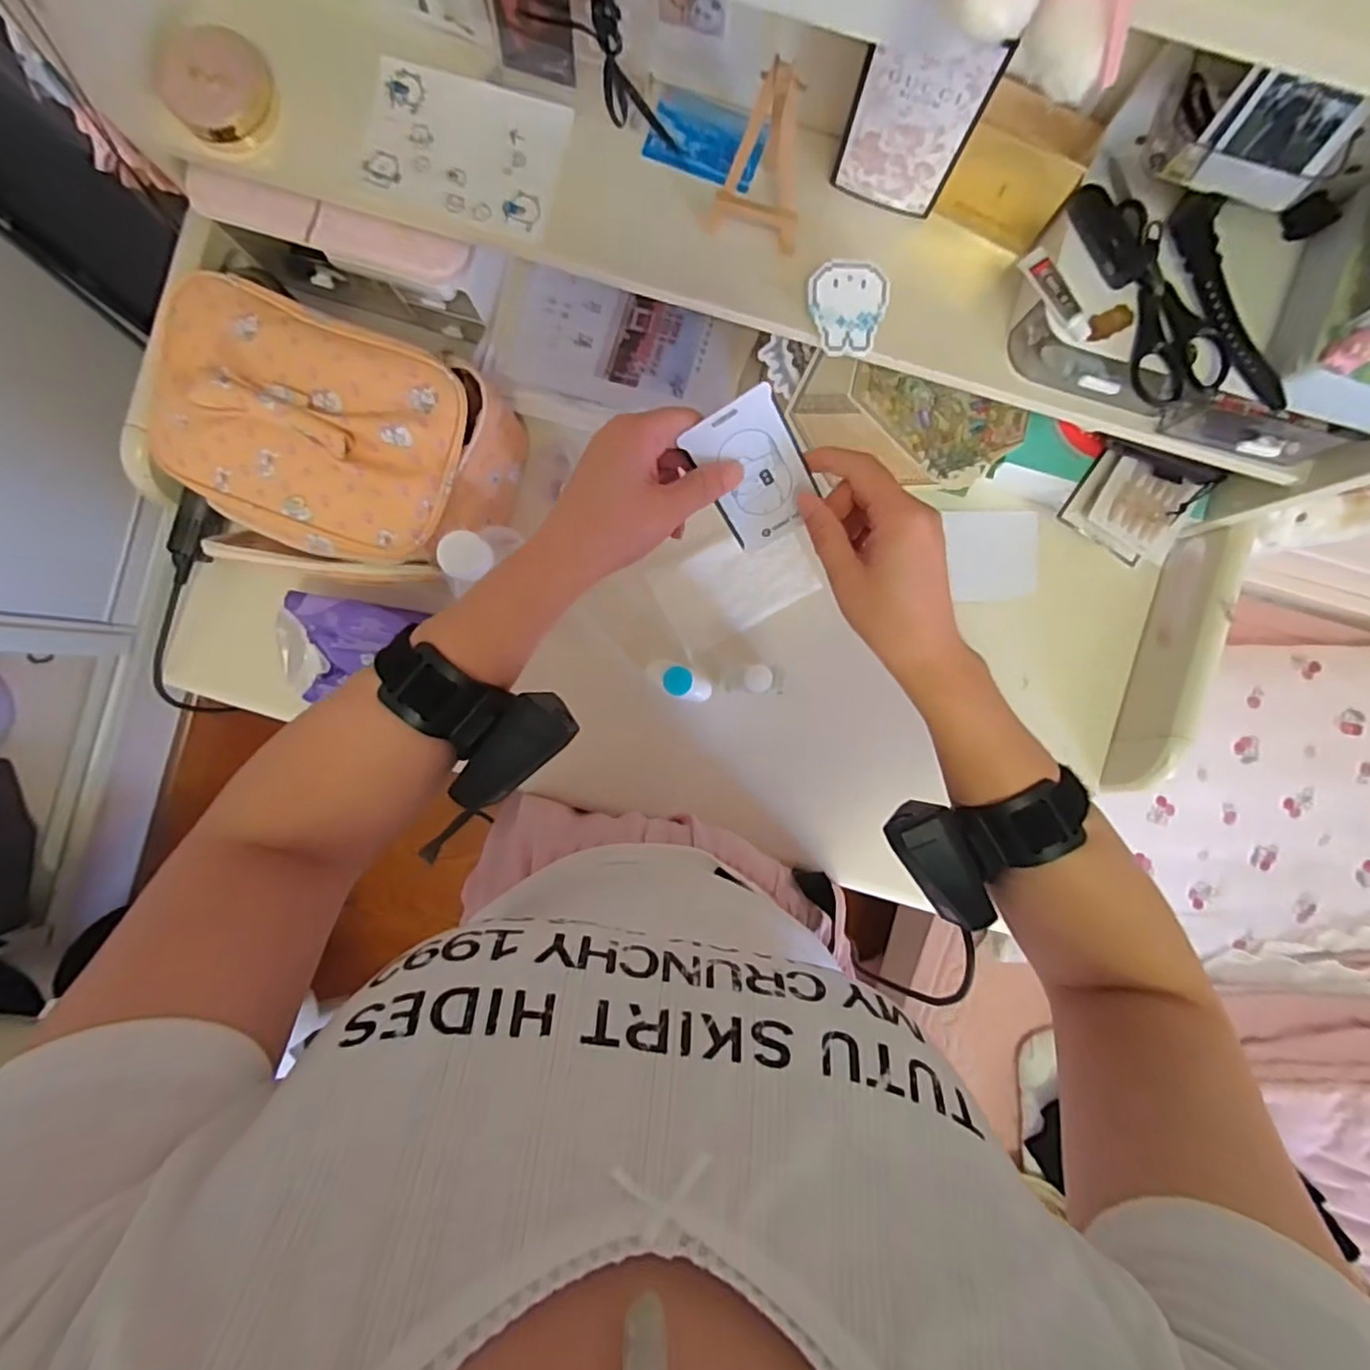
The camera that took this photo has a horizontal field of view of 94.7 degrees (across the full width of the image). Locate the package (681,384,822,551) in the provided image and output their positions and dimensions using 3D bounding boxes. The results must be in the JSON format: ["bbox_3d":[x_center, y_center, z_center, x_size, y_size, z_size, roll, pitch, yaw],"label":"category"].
[{"bbox_3d":[0.039,-0.114,0.346,0.053,0.004,0.082,-28,132,15],"label":"package"}]

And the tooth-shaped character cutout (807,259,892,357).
[{"bbox_3d":[0.122,-0.282,0.472,0.059,0.005,0.063,1,106,-7],"label":"tooth-shaped character cutout"}]

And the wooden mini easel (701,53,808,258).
[{"bbox_3d":[0.051,-0.363,0.425,0.064,0.106,0.069,5,90,0],"label":"wooden mini easel"}]

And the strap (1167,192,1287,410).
[{"bbox_3d":[0.350,-0.246,0.407,0.021,0.031,0.147,-29,90,0],"label":"strap"}]

